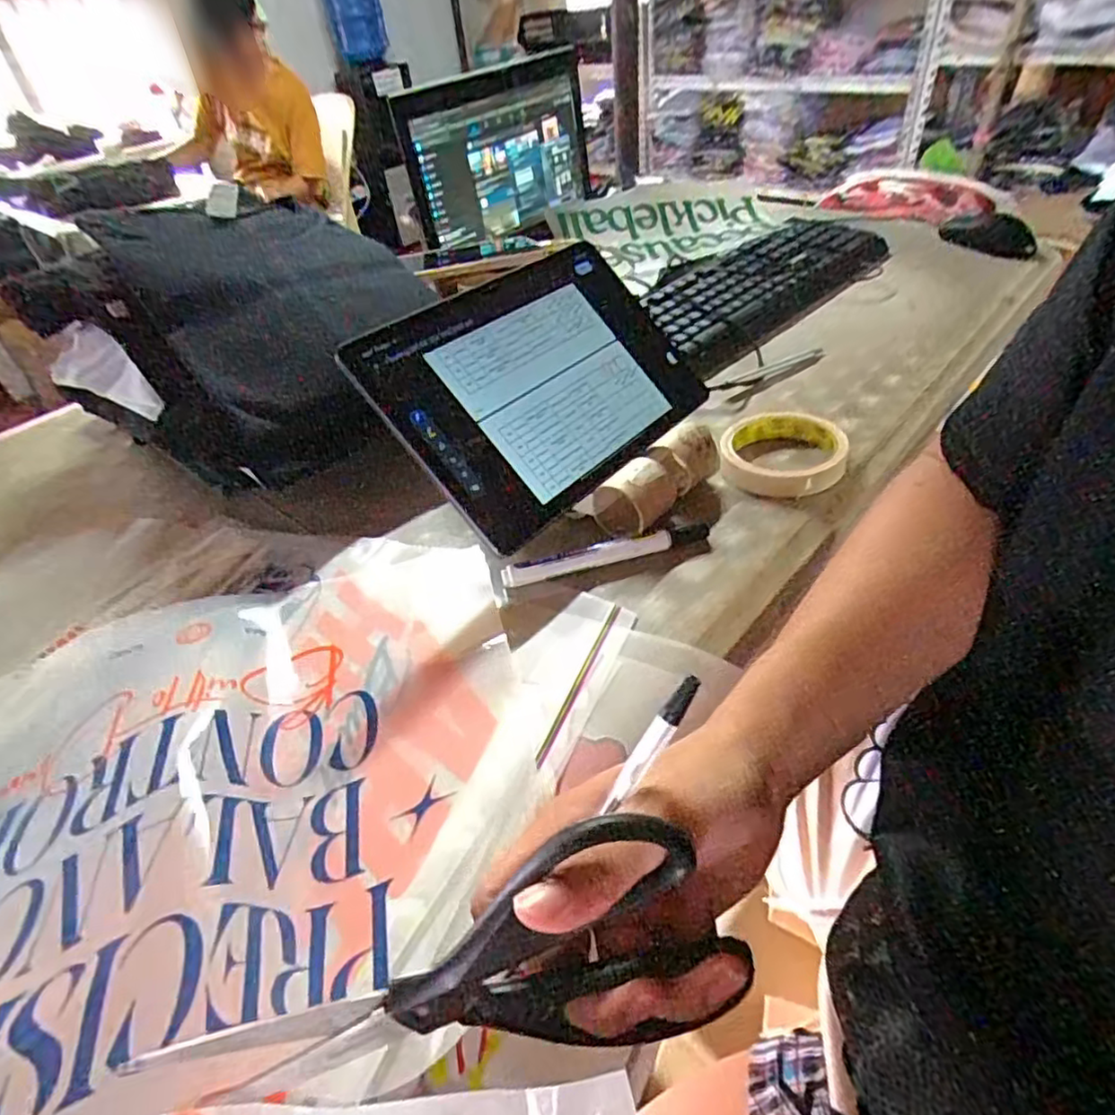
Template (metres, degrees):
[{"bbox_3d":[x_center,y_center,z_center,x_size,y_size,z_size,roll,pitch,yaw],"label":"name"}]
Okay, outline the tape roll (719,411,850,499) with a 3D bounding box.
[{"bbox_3d":[0.172,-0.079,0.498,0.088,0.022,0.102,4,43,14],"label":"tape roll"}]

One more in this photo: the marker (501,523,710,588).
[{"bbox_3d":[0.034,-0.004,0.434,0.142,0.018,0.013,-15,42,-8],"label":"marker"}]

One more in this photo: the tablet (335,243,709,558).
[{"bbox_3d":[-0.006,-0.129,0.464,0.163,0.011,0.249,50,56,-2],"label":"tablet"}]

